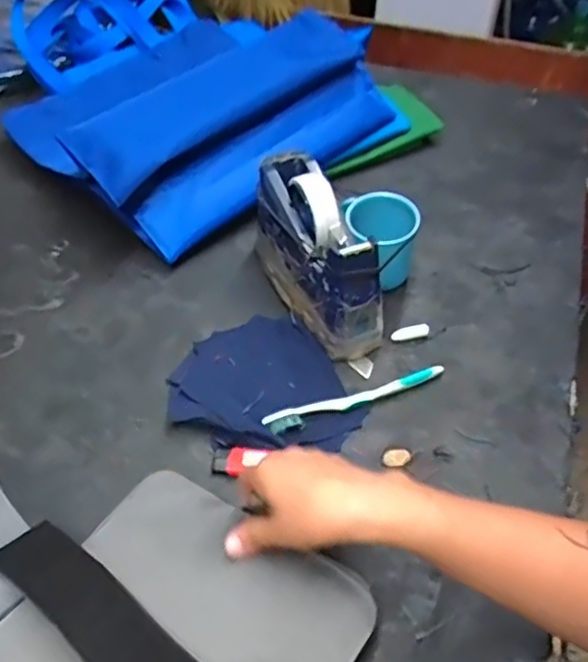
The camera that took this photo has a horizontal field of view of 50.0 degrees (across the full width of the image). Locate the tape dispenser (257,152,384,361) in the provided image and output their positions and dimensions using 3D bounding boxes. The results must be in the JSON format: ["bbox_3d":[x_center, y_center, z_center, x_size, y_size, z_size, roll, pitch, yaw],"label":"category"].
[{"bbox_3d":[0.020,-0.081,0.636,0.068,0.122,0.197,-18,49,-17],"label":"tape dispenser"}]

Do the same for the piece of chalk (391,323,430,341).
[{"bbox_3d":[0.117,0.002,0.633,0.038,0.010,0.010,-14,47,4],"label":"piece of chalk"}]

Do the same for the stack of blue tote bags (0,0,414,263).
[{"bbox_3d":[-0.183,-0.358,0.882,0.426,0.141,0.574,-30,54,-26],"label":"stack of blue tote bags"}]

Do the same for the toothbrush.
[{"bbox_3d":[0.058,0.062,0.576,0.177,0.015,0.018,-17,49,-16],"label":"toothbrush"}]

